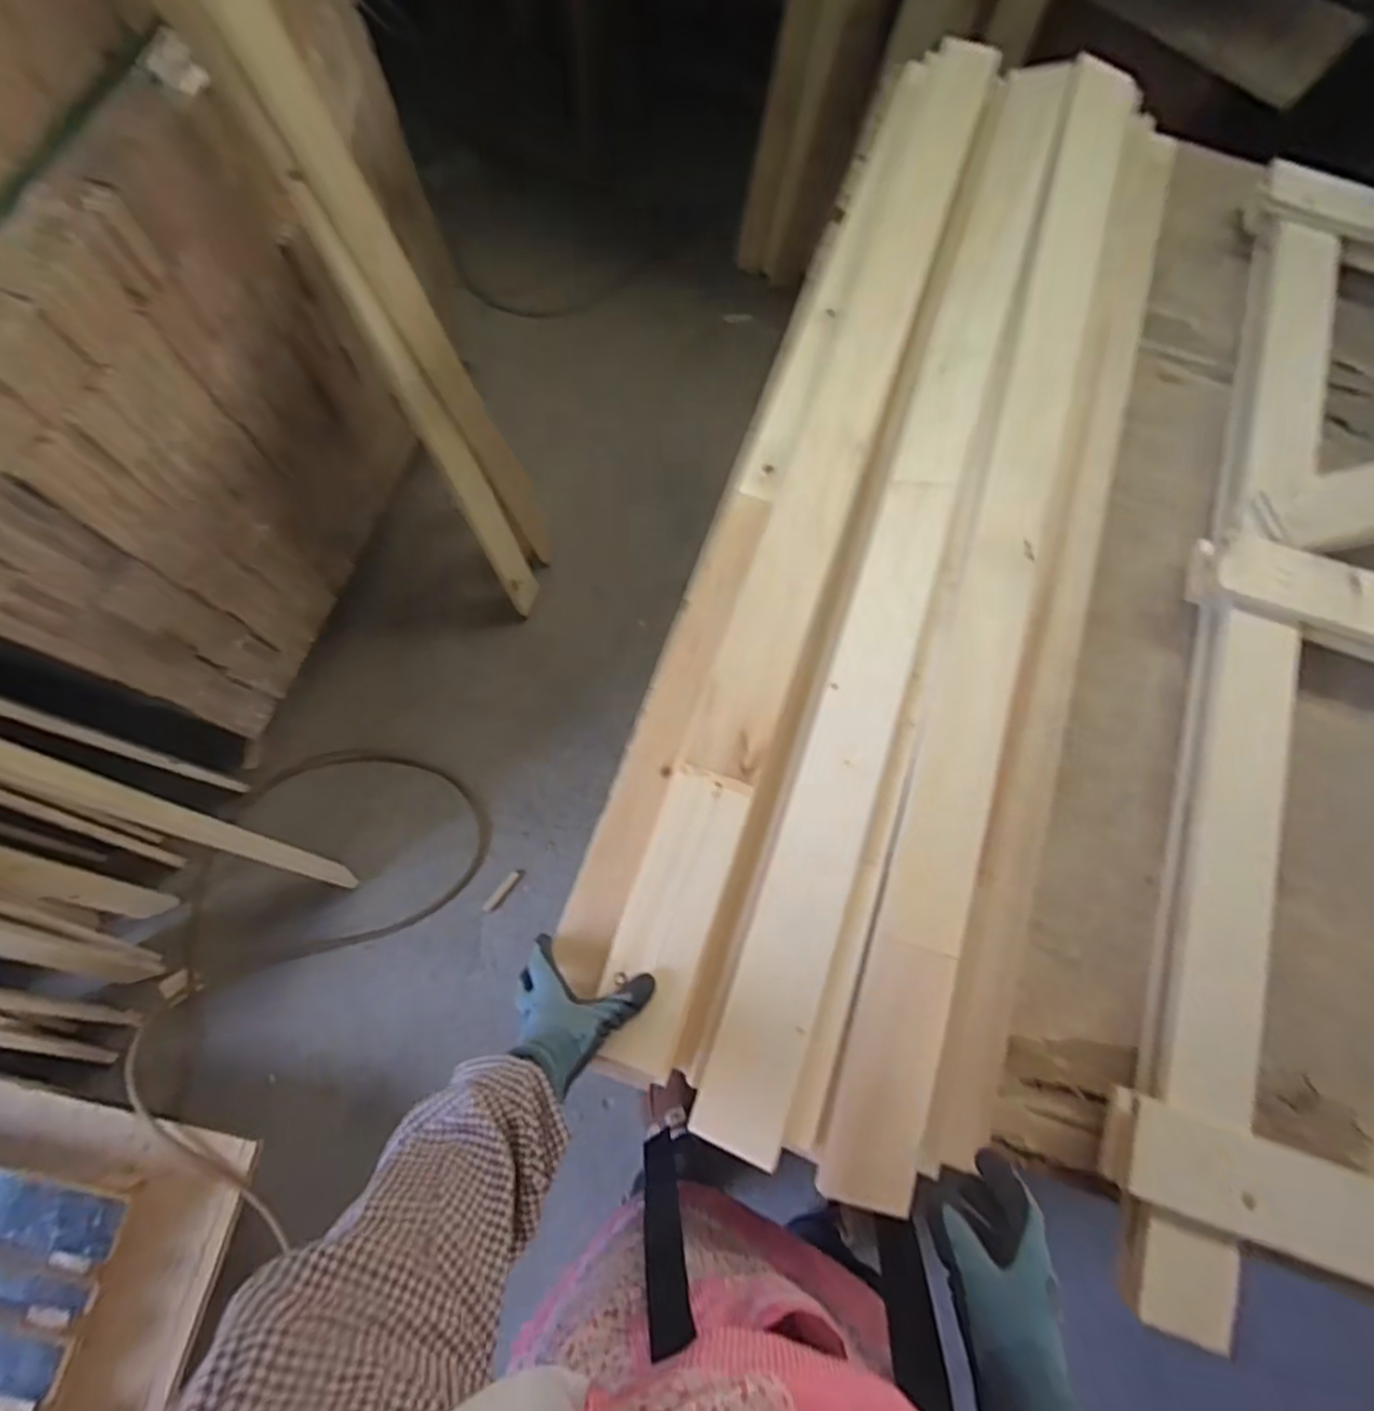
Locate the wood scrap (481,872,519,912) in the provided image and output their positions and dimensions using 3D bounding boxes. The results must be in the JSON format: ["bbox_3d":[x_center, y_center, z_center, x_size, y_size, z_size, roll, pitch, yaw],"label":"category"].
[{"bbox_3d":[-0.340,0.341,1.266,0.019,0.007,0.085,36,75,8],"label":"wood scrap"}]

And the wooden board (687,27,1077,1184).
[{"bbox_3d":[0.229,-0.204,0.690,0.081,0.017,1.192,13,73,23],"label":"wooden board"}]

